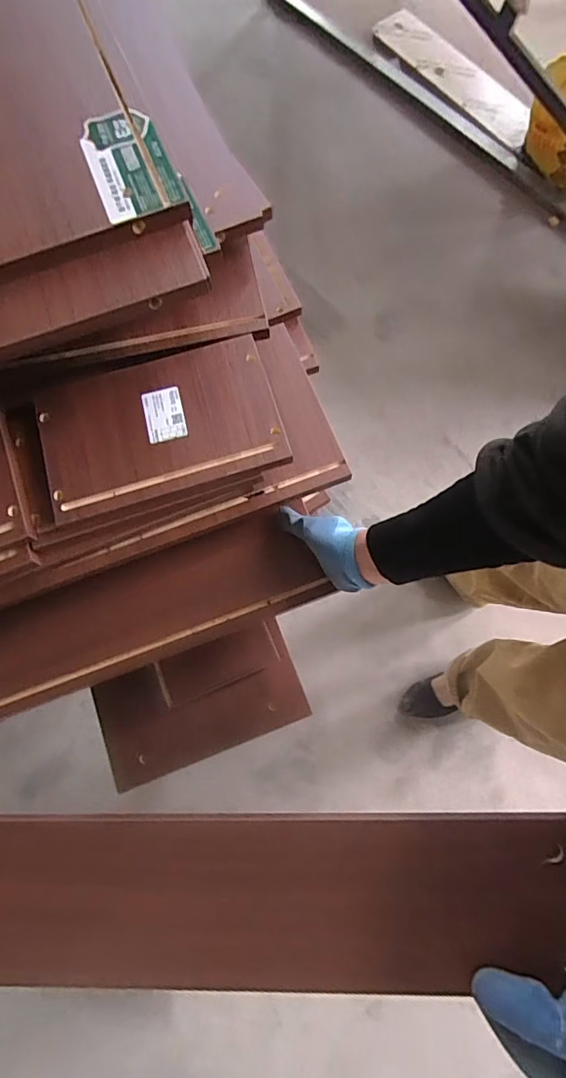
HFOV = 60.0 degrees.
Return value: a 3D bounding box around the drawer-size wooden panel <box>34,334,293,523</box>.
[{"bbox_3d":[-0.128,-0.120,0.514,0.243,0.011,0.154,-15,74,-2],"label":"drawer-size wooden panel"}]

